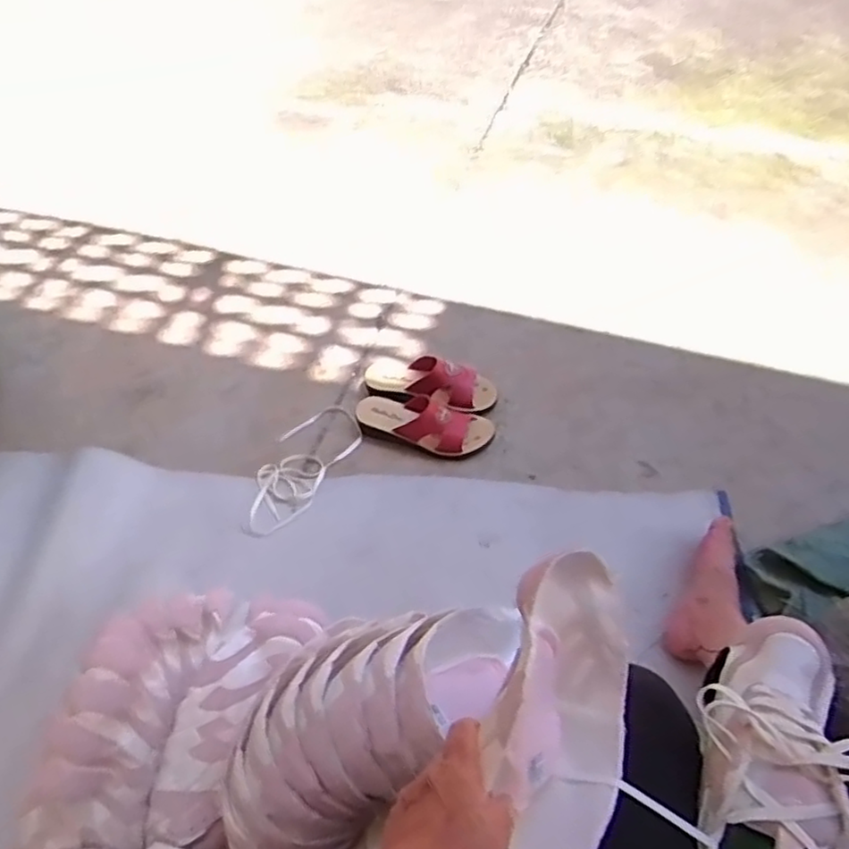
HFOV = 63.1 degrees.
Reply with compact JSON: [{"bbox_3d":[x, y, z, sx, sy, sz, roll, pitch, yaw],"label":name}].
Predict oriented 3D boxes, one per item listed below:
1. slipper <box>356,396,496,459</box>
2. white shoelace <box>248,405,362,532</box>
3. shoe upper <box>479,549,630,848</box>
[{"bbox_3d":[-0.004,-0.008,1.181,0.235,0.079,0.092,17,57,15],"label":"slipper"},{"bbox_3d":[-0.206,0.063,1.160,0.120,0.021,0.278,23,59,19],"label":"white shoelace"},{"bbox_3d":[0.094,0.190,0.450,0.090,0.141,0.172,14,52,13],"label":"shoe upper"}]

